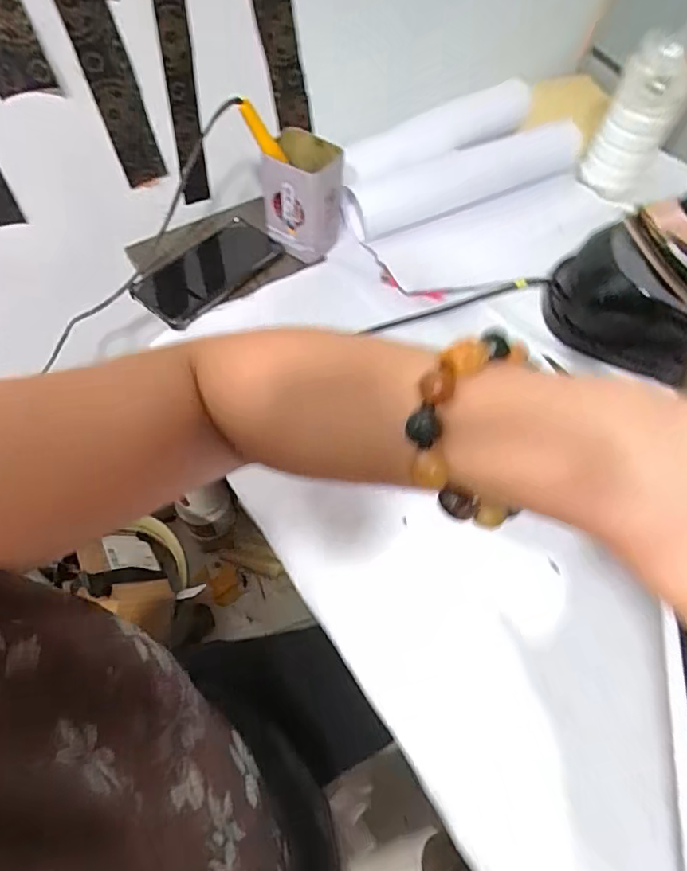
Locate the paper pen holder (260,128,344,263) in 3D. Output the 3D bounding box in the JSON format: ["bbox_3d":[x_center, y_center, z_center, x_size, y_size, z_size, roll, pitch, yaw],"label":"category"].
[{"bbox_3d":[-0.044,-0.262,0.578,0.084,0.106,0.072,3,63,-1],"label":"paper pen holder"}]

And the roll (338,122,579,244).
[{"bbox_3d":[0.151,-0.322,0.662,0.329,0.049,0.064,-21,66,-12],"label":"roll"}]

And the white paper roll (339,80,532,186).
[{"bbox_3d":[0.117,-0.375,0.672,0.296,0.052,0.067,-28,68,-15],"label":"white paper roll"}]

